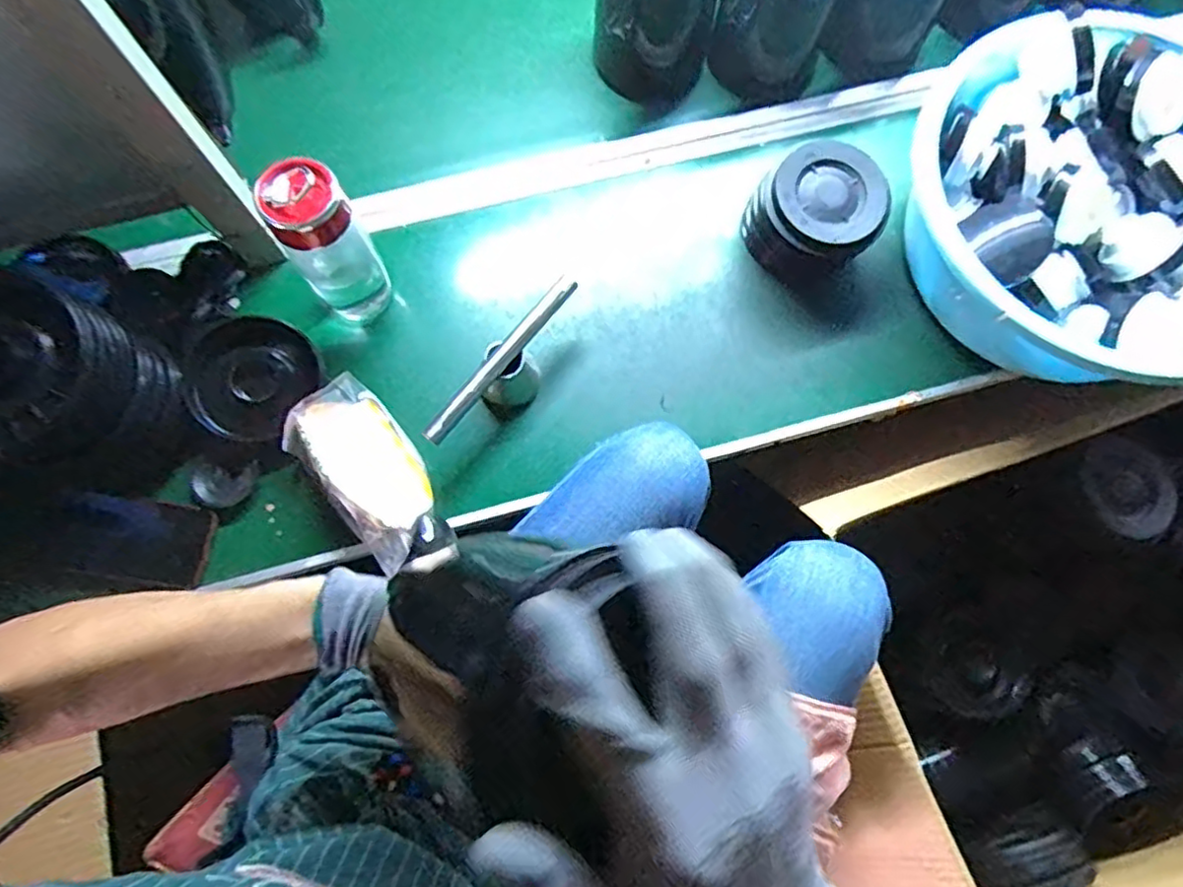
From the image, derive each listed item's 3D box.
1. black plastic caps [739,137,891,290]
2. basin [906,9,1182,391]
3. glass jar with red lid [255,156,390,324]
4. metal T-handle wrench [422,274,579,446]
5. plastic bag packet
[{"bbox_3d":[0.229,-0.233,0.683,0.125,0.092,0.113,38,77,9],"label":"black plastic caps"},{"bbox_3d":[0.485,-0.231,0.641,0.368,0.139,0.341,21,75,5],"label":"basin"},{"bbox_3d":[-0.231,-0.174,0.583,0.062,0.160,0.055,-42,79,-11],"label":"glass jar with red lid"},{"bbox_3d":[-0.074,-0.065,0.625,0.042,0.069,0.192,34,77,9],"label":"metal T-handle wrench"},{"bbox_3d":[-0.207,0.017,0.603,0.088,0.045,0.169,-41,79,-11],"label":"plastic bag packet"}]

